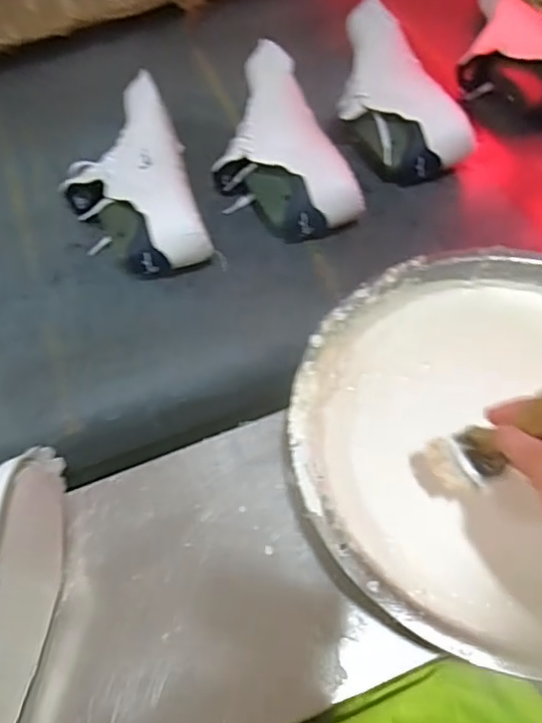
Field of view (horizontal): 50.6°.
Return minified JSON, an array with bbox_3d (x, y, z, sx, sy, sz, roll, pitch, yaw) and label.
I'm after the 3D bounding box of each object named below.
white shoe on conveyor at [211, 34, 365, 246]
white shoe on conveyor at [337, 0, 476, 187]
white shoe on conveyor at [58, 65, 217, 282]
[{"bbox_3d":[-0.008,-0.268,0.716,0.137,0.094,0.279,-21,62,-7],"label":"white shoe on conveyor"},{"bbox_3d":[0.137,-0.344,0.740,0.116,0.089,0.269,-24,62,-9],"label":"white shoe on conveyor"},{"bbox_3d":[-0.167,-0.209,0.694,0.145,0.094,0.256,-21,62,-8],"label":"white shoe on conveyor"}]

